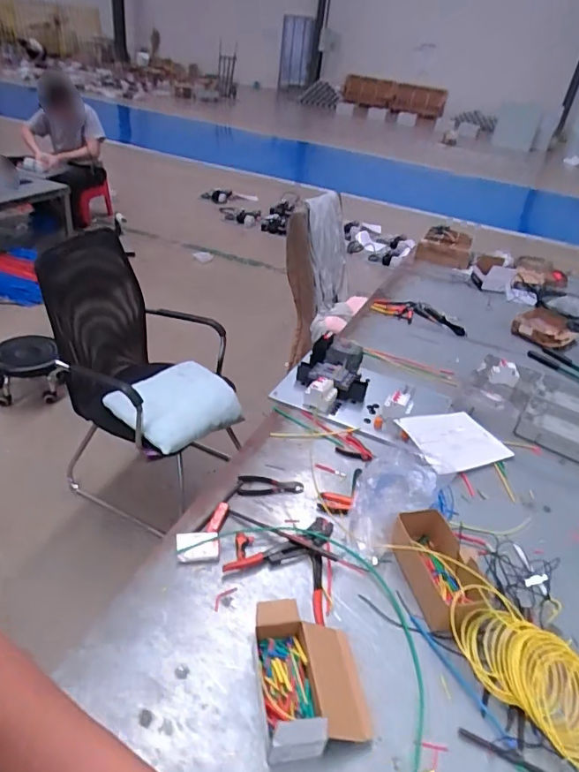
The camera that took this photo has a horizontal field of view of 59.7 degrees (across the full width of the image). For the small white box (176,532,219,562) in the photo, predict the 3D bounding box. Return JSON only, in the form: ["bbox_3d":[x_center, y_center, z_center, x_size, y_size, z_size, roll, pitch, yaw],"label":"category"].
[{"bbox_3d":[-0.193,0.335,1.056,0.085,0.019,0.059,-2,35,-11],"label":"small white box"}]

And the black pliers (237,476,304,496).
[{"bbox_3d":[-0.046,0.244,1.234,0.156,0.010,0.058,2,35,-7],"label":"black pliers"}]

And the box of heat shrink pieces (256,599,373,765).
[{"bbox_3d":[0.036,0.483,0.853,0.167,0.078,0.236,0,35,-10],"label":"box of heat shrink pieces"}]

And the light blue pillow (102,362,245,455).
[{"bbox_3d":[-0.375,0.063,1.727,0.329,0.096,0.398,26,38,25],"label":"light blue pillow"}]

